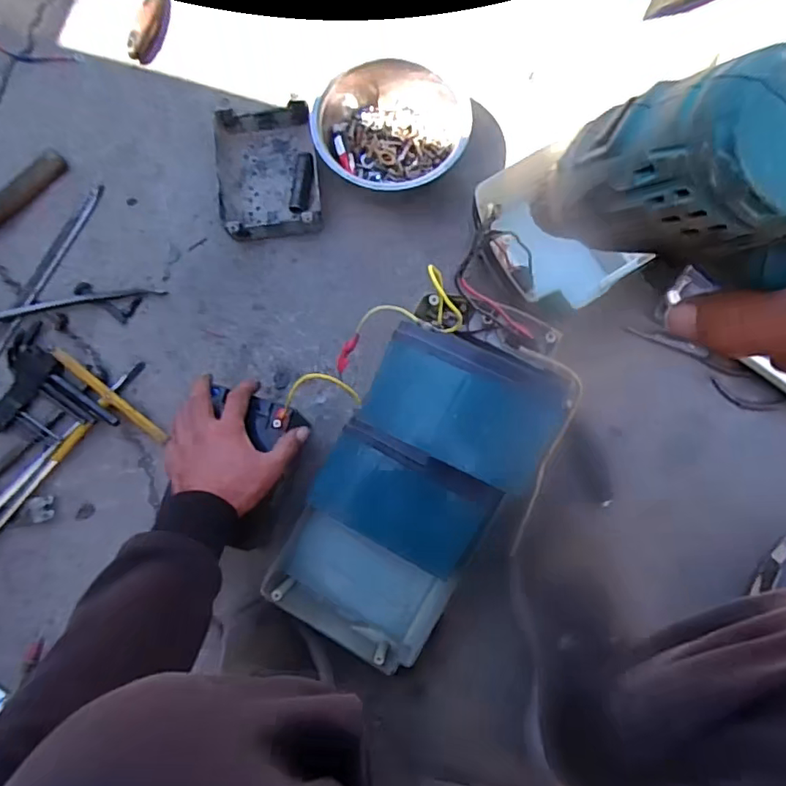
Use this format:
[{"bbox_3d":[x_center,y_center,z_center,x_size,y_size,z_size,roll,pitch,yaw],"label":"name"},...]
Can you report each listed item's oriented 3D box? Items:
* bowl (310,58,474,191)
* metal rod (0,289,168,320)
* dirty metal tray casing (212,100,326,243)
[{"bbox_3d":[0.001,-0.318,0.685,0.173,0.079,0.186,0,81,3],"label":"bowl"},{"bbox_3d":[-0.435,-0.107,0.692,0.295,0.014,0.020,-11,77,-1],"label":"metal rod"},{"bbox_3d":[-0.157,-0.277,0.702,0.121,0.046,0.170,-7,77,0],"label":"dirty metal tray casing"}]

